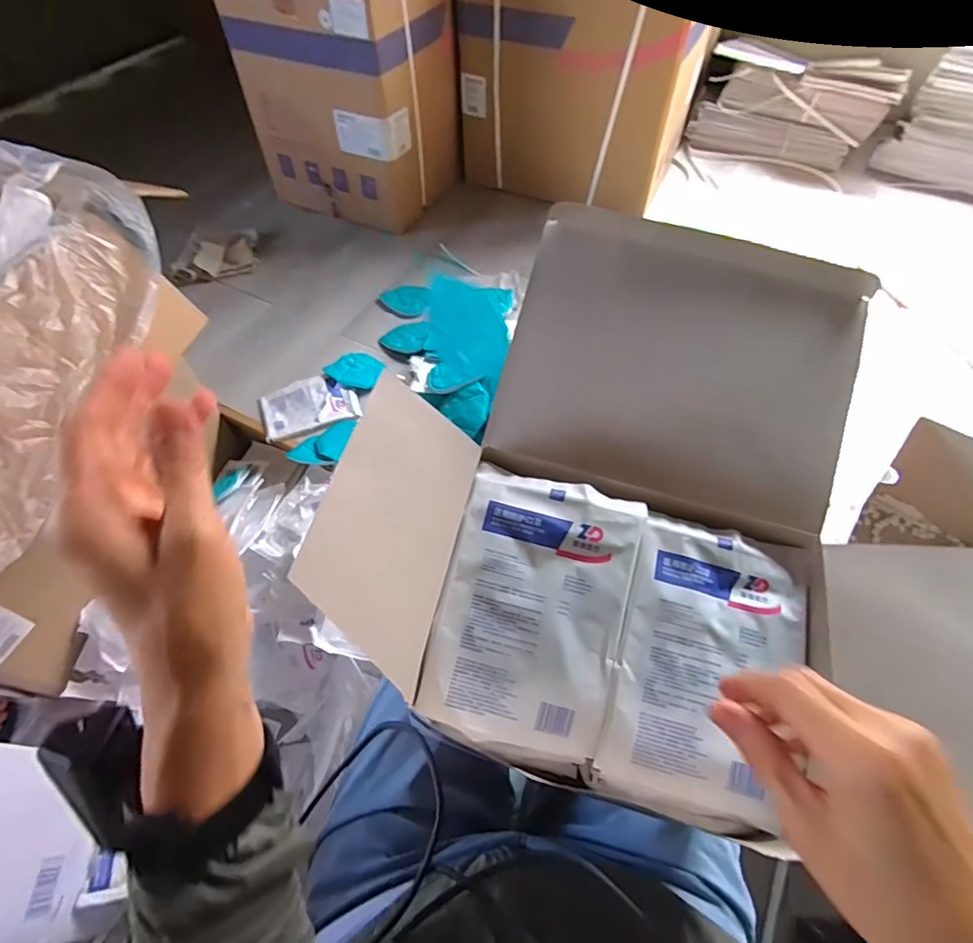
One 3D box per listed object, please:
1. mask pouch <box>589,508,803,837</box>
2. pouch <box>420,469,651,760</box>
[{"bbox_3d":[0.151,0.138,0.364,0.119,0.022,0.189,15,74,4],"label":"mask pouch"},{"bbox_3d":[0.032,0.097,0.367,0.124,0.017,0.186,15,79,4],"label":"pouch"}]

